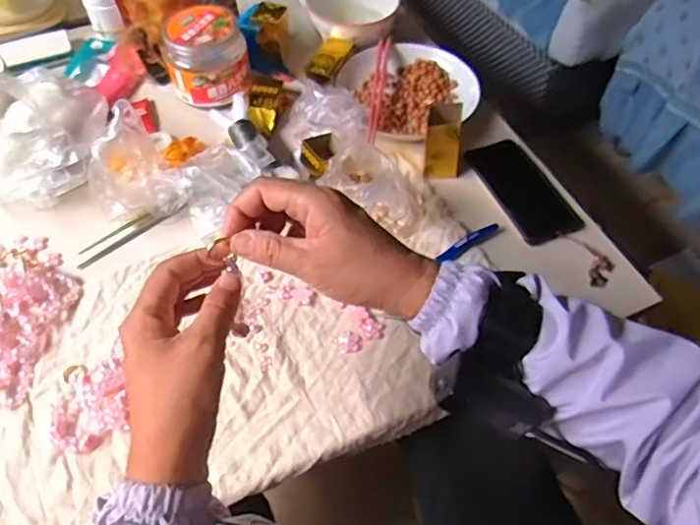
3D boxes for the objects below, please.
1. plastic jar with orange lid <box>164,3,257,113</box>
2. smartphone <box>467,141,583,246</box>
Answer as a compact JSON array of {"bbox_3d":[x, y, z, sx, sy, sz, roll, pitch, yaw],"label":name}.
[{"bbox_3d":[-0.192,-0.284,0.760,0.108,0.083,0.101,0,55,0],"label":"plastic jar with orange lid"},{"bbox_3d":[0.214,-0.093,0.706,0.087,0.013,0.162,-24,58,-15],"label":"smartphone"}]

